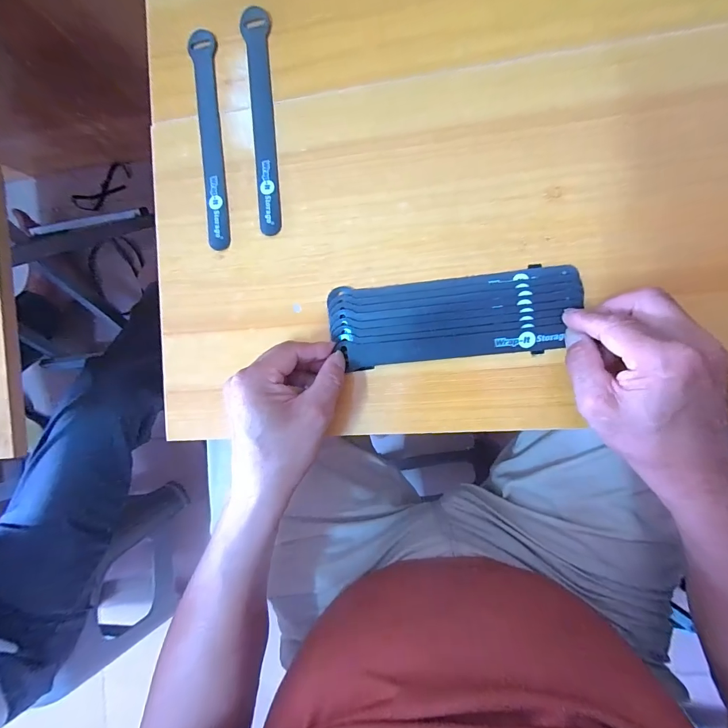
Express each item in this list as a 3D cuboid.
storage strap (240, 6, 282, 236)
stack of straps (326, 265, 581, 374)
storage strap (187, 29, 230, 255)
[{"bbox_3d":[-0.091,-0.216,0.323,0.025,0.006,0.198,-3,89,9],"label":"storage strap"},{"bbox_3d":[0.071,-0.037,0.295,0.196,0.009,0.067,-6,89,8],"label":"stack of straps"},{"bbox_3d":[-0.141,-0.204,0.329,0.023,0.007,0.196,-4,89,-4],"label":"storage strap"}]

